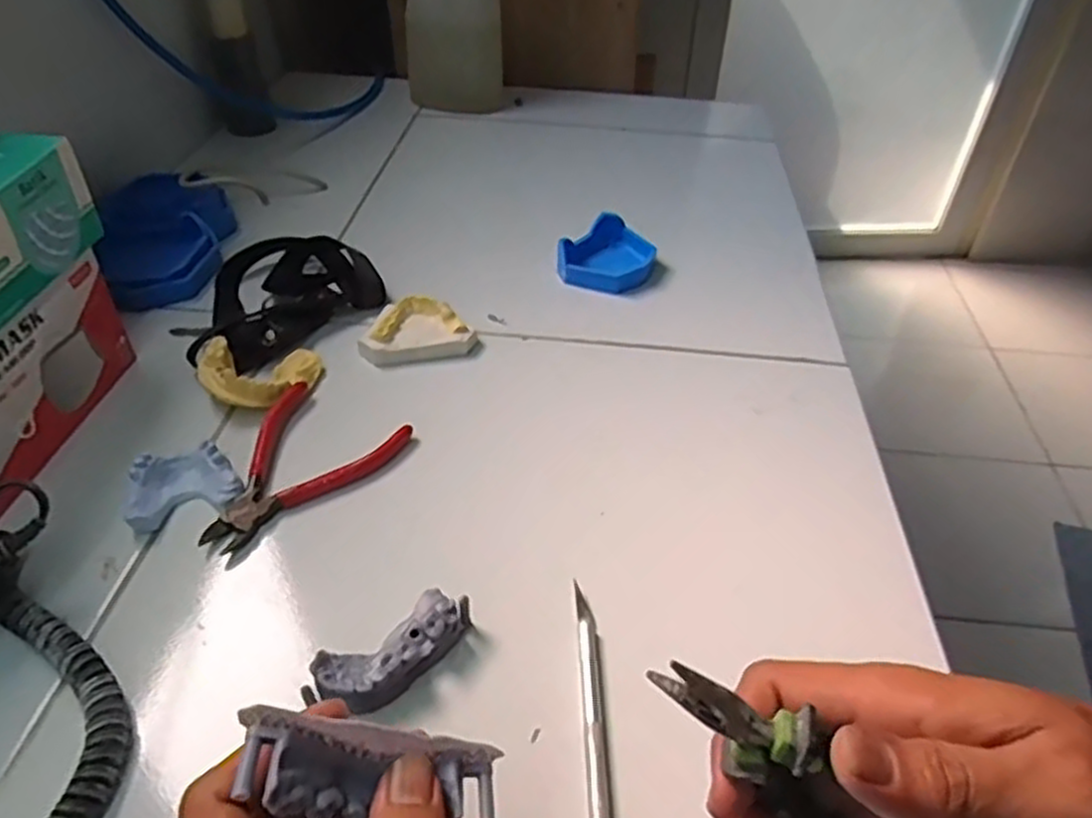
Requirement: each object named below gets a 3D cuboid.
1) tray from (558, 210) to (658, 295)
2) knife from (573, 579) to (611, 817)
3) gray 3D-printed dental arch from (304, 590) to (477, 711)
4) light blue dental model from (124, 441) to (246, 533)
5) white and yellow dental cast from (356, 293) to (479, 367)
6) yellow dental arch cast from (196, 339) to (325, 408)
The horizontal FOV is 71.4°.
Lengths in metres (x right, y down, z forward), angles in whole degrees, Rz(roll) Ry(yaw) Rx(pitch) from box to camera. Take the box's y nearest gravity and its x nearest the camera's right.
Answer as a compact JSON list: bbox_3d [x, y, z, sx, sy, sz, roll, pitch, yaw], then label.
[{"bbox_3d":[0.051,-0.126,0.615,0.072,0.026,0.081,9,41,8],"label":"tray"},{"bbox_3d":[0.020,0.135,0.329,0.010,0.008,0.136,1,41,-2],"label":"knife"},{"bbox_3d":[-0.068,0.111,0.343,0.080,0.024,0.029,-31,51,-32],"label":"gray 3D-printed dental arch"},{"bbox_3d":[-0.198,0.040,0.417,0.055,0.020,0.040,-15,44,-18],"label":"light blue dental model"},{"bbox_3d":[-0.091,-0.056,0.530,0.076,0.024,0.046,-11,43,-15],"label":"white and yellow dental cast"},{"bbox_3d":[-0.183,-0.022,0.483,0.073,0.023,0.056,-7,42,-10],"label":"yellow dental arch cast"}]

